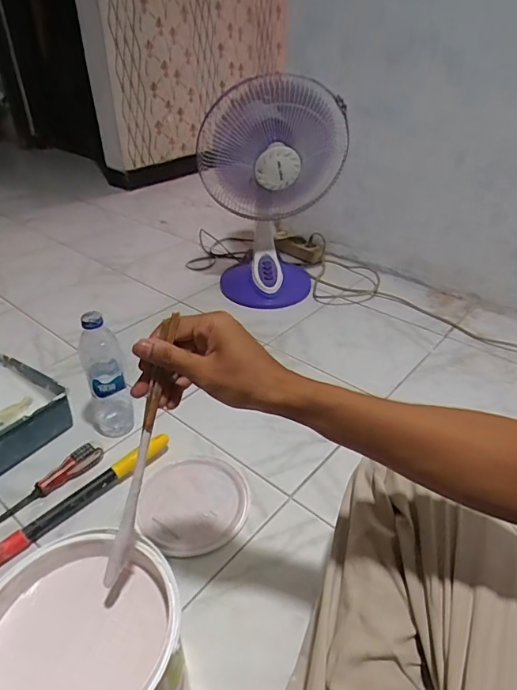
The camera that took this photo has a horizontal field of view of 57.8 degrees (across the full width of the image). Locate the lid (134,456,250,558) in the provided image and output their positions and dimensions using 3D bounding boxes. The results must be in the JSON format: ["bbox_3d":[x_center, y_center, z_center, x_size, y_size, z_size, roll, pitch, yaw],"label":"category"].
[{"bbox_3d":[-0.100,0.239,0.725,0.162,0.009,0.169,0,34,0],"label":"lid"}]

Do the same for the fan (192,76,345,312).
[{"bbox_3d":[0.048,-0.362,1.170,0.301,0.504,0.210,6,35,9],"label":"fan"}]

